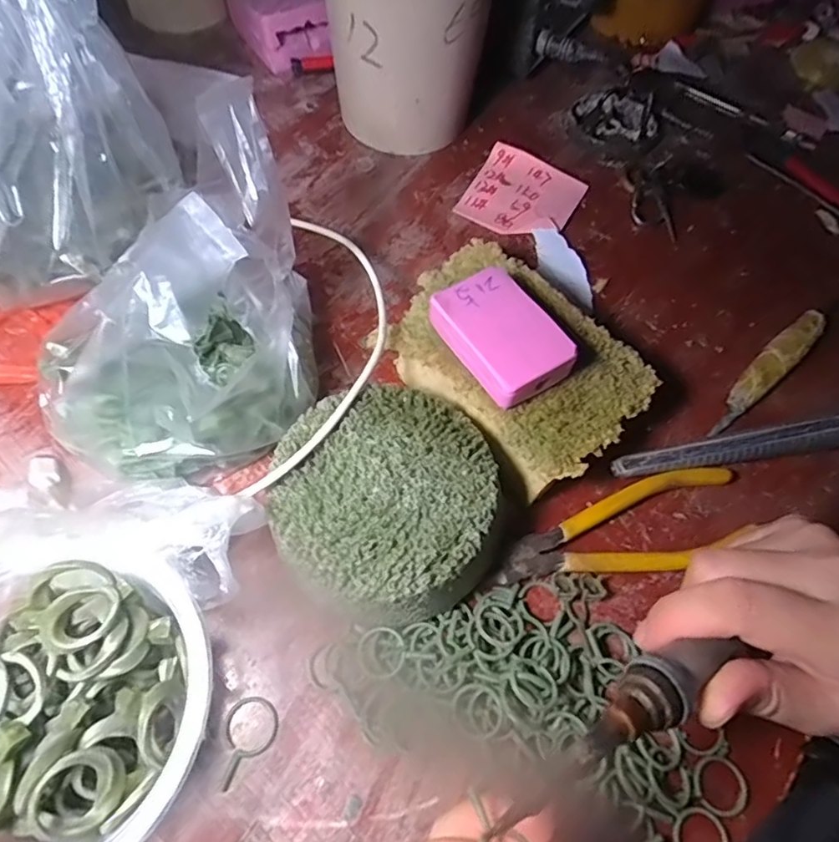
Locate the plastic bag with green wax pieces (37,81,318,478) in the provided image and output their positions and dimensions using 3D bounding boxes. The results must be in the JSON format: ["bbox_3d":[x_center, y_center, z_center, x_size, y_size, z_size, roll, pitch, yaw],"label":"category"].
[{"bbox_3d":[-0.116,-0.046,0.257,0.126,0.122,0.113,-12,64,-9],"label":"plastic bag with green wax pieces"}]

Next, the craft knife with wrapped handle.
[{"bbox_3d":[0.210,-0.031,0.335,0.115,0.014,0.018,-39,72,-20],"label":"craft knife with wrapped handle"}]

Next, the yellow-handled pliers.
[{"bbox_3d":[0.104,0.056,0.284,0.134,0.011,0.046,-11,64,-9],"label":"yellow-handled pliers"}]

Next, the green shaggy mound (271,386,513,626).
[{"bbox_3d":[-0.015,0.037,0.259,0.100,0.042,0.103,1,63,-3],"label":"green shaggy mound"}]

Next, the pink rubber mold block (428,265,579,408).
[{"bbox_3d":[0.040,-0.043,0.273,0.044,0.018,0.068,-30,70,-17],"label":"pink rubber mold block"}]

